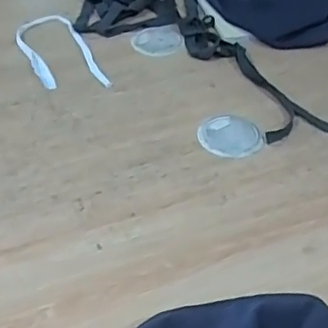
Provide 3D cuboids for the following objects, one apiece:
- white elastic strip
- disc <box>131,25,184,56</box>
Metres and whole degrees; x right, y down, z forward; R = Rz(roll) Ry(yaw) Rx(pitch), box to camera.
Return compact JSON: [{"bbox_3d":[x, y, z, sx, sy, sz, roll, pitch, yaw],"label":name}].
[{"bbox_3d":[-0.131,-0.140,0.687,0.075,0.008,0.173,-17,47,-19],"label":"white elastic strip"},{"bbox_3d":[-0.008,-0.158,0.718,0.064,0.004,0.066,1,44,-1],"label":"disc"}]

